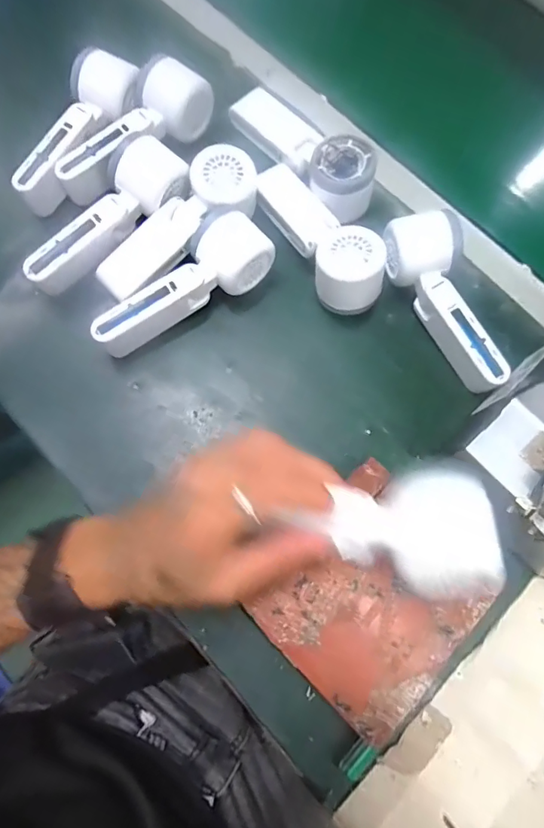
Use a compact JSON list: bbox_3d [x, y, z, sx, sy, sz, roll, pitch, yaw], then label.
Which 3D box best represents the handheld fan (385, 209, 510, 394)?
[{"bbox_3d":[0.148,-0.093,0.392,0.049,0.062,0.155,-17,75,-6],"label":"handheld fan"}]

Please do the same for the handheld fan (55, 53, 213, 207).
[{"bbox_3d":[-0.127,-0.263,0.424,0.067,0.050,0.162,38,76,9],"label":"handheld fan"}]

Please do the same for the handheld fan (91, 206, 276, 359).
[{"bbox_3d":[-0.076,-0.105,0.394,0.160,0.055,0.051,-40,79,-12],"label":"handheld fan"}]

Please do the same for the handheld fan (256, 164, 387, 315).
[{"bbox_3d":[0.042,-0.163,0.409,0.066,0.055,0.159,-25,76,-8],"label":"handheld fan"}]

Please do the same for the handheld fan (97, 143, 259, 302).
[{"bbox_3d":[-0.078,-0.173,0.412,0.181,0.054,0.063,-42,79,1],"label":"handheld fan"}]

